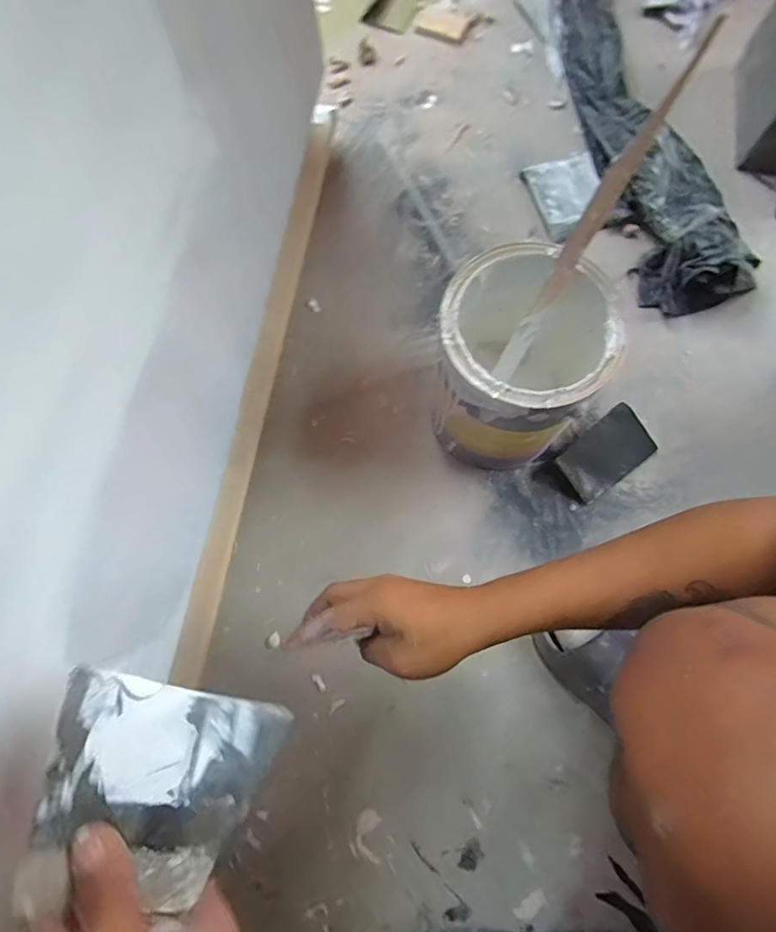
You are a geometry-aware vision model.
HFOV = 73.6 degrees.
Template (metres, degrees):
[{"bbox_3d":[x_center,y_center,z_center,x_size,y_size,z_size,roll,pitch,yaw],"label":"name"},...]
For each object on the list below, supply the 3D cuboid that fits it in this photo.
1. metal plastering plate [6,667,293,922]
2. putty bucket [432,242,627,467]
[{"bbox_3d":[-0.114,0.158,0.252,0.103,0.008,0.098,26,74,-27],"label":"metal plastering plate"},{"bbox_3d":[0.131,-0.102,0.555,0.160,0.214,0.171,24,77,6],"label":"putty bucket"}]

